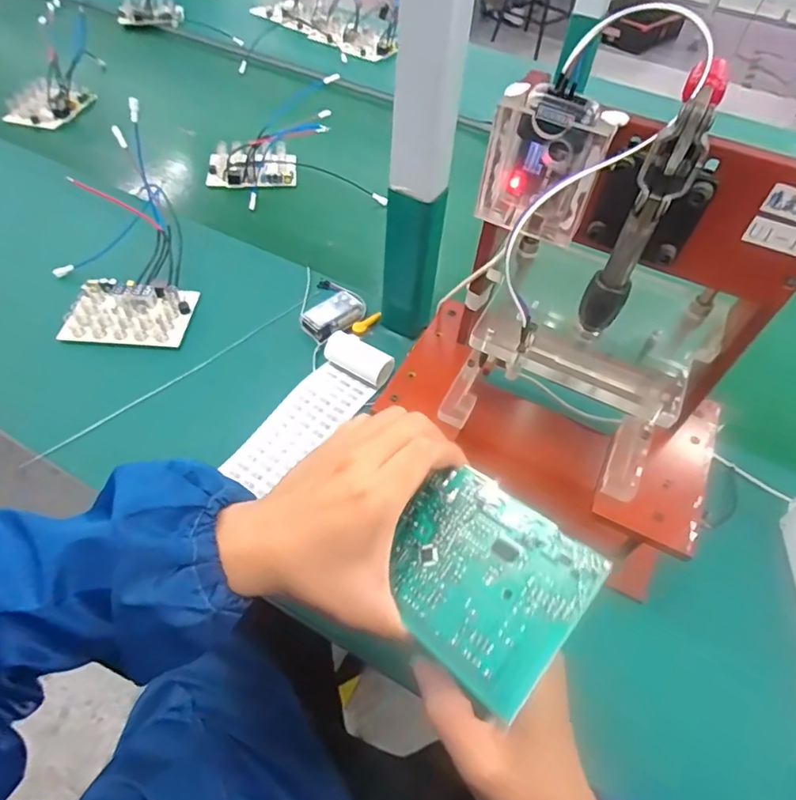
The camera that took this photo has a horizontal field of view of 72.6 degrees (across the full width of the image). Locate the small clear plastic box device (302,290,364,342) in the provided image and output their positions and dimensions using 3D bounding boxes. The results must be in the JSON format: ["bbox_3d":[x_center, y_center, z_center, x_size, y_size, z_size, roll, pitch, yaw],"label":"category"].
[{"bbox_3d":[-0.070,-0.096,0.609,0.070,0.016,0.039,-35,62,-28],"label":"small clear plastic box device"}]

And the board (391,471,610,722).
[{"bbox_3d":[0.041,0.091,0.287,0.089,0.004,0.108,-50,48,-6],"label":"board"}]

